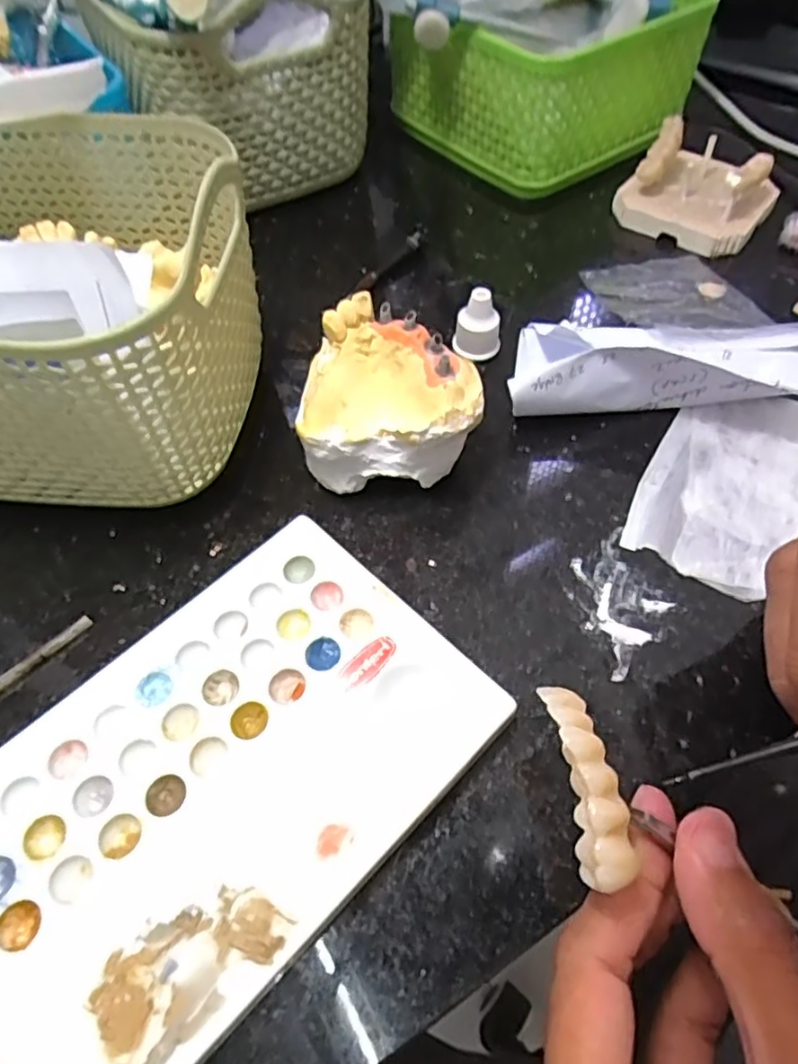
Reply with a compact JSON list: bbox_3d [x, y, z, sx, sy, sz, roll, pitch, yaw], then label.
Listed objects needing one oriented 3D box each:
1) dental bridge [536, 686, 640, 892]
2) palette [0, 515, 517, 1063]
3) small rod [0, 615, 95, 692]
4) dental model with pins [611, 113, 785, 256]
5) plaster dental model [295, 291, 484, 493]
[{"bbox_3d":[0.043,0.056,0.146,0.013,0.007,0.043,-7,59,-3],"label":"dental bridge"},{"bbox_3d":[-0.053,0.070,0.172,0.152,0.012,0.094,-40,64,-22],"label":"palette"},{"bbox_3d":[-0.113,0.039,0.198,0.004,0.004,0.036,39,65,24],"label":"small rod"},{"bbox_3d":[0.149,-0.171,0.309,0.063,0.033,0.061,38,65,23],"label":"dental model with pins"},{"bbox_3d":[-0.004,-0.047,0.229,0.064,0.042,0.059,-2,56,0],"label":"plaster dental model"}]

